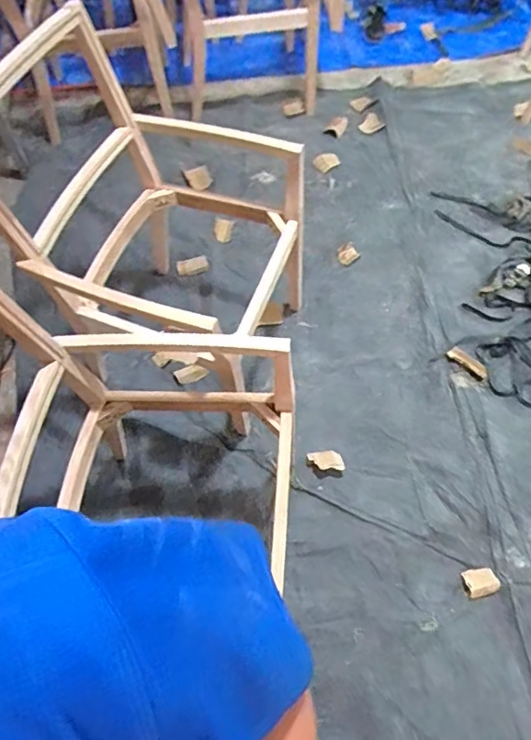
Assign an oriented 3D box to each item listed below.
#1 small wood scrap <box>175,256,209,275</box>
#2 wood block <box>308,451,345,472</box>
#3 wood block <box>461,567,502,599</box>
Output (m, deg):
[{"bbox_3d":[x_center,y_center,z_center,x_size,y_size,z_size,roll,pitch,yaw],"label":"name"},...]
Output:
[{"bbox_3d":[-0.271,-0.389,1.932,0.119,0.042,0.047,-19,63,-6],"label":"small wood scrap"},{"bbox_3d":[0.176,0.269,1.529,0.107,0.047,0.065,1,63,4],"label":"wood block"},{"bbox_3d":[0.570,0.560,1.370,0.084,0.019,0.065,-13,63,-3],"label":"wood block"}]

